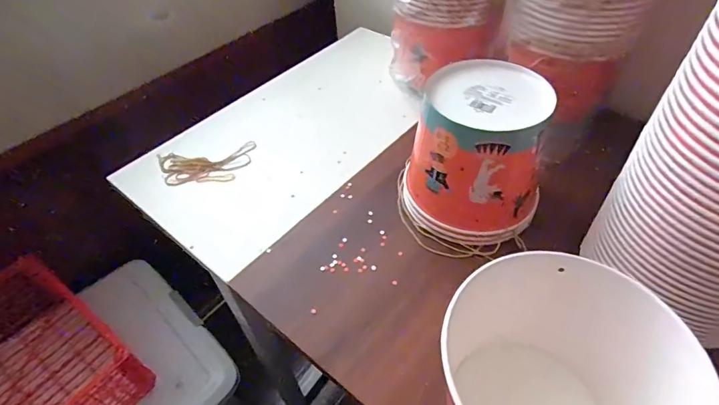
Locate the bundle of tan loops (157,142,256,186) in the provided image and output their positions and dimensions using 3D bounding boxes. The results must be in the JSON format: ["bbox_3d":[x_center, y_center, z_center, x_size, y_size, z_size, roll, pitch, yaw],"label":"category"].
[{"bbox_3d":[-0.229,-0.056,0.610,0.140,0.010,0.072,-6,49,-2],"label":"bundle of tan loops"}]

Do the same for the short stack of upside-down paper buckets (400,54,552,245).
[{"bbox_3d":[0.141,-0.058,0.484,0.150,0.155,0.152,15,51,15],"label":"short stack of upside-down paper buckets"}]

